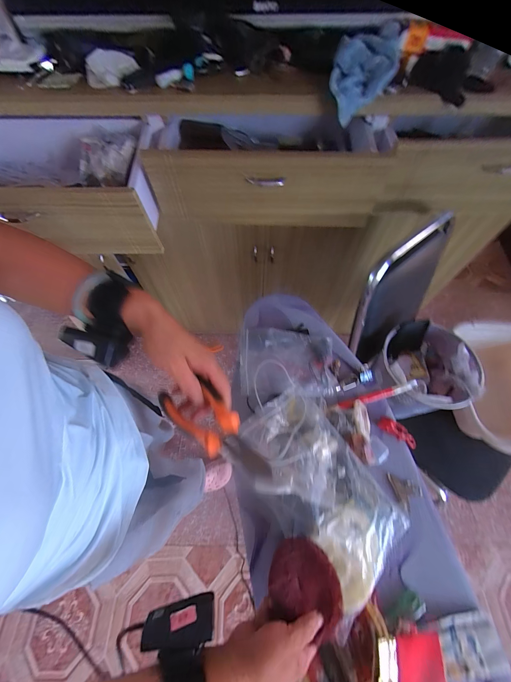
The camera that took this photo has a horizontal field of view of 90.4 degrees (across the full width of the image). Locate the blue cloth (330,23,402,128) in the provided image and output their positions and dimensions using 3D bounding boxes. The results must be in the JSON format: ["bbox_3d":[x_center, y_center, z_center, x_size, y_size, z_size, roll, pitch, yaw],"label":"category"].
[{"bbox_3d":[0.207,-0.514,0.499,0.121,0.100,0.160,16,64,7],"label":"blue cloth"}]

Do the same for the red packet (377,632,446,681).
[{"bbox_3d":[0.181,0.393,0.293,0.096,0.015,0.072,16,60,-14],"label":"red packet"}]

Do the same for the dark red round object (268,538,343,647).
[{"bbox_3d":[0.061,0.292,0.303,0.088,0.023,0.085,0,63,-1],"label":"dark red round object"}]

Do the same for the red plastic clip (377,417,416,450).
[{"bbox_3d":[0.249,0.158,0.439,0.074,0.019,0.022,34,67,-1],"label":"red plastic clip"}]

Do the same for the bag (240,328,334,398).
[{"bbox_3d":[0.059,0.038,0.479,0.172,0.024,0.130,3,62,2],"label":"bag"}]

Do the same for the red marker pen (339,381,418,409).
[{"bbox_3d":[0.227,0.100,0.468,0.157,0.010,0.016,-15,63,-7],"label":"red marker pen"}]

